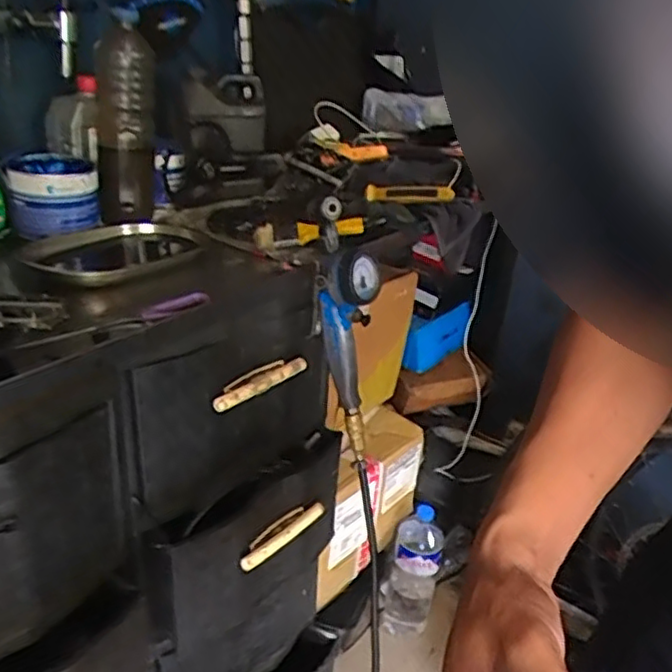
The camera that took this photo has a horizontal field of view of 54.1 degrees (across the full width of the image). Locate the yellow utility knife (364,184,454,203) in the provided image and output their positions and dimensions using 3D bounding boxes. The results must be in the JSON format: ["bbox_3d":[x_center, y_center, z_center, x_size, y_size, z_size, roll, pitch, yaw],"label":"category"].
[{"bbox_3d":[0.108,-0.210,0.964,0.129,0.022,0.030,1,27,-6],"label":"yellow utility knife"}]

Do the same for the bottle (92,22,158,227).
[{"bbox_3d":[-0.287,-0.281,0.898,0.084,0.237,0.079,-3,28,-14],"label":"bottle"}]

